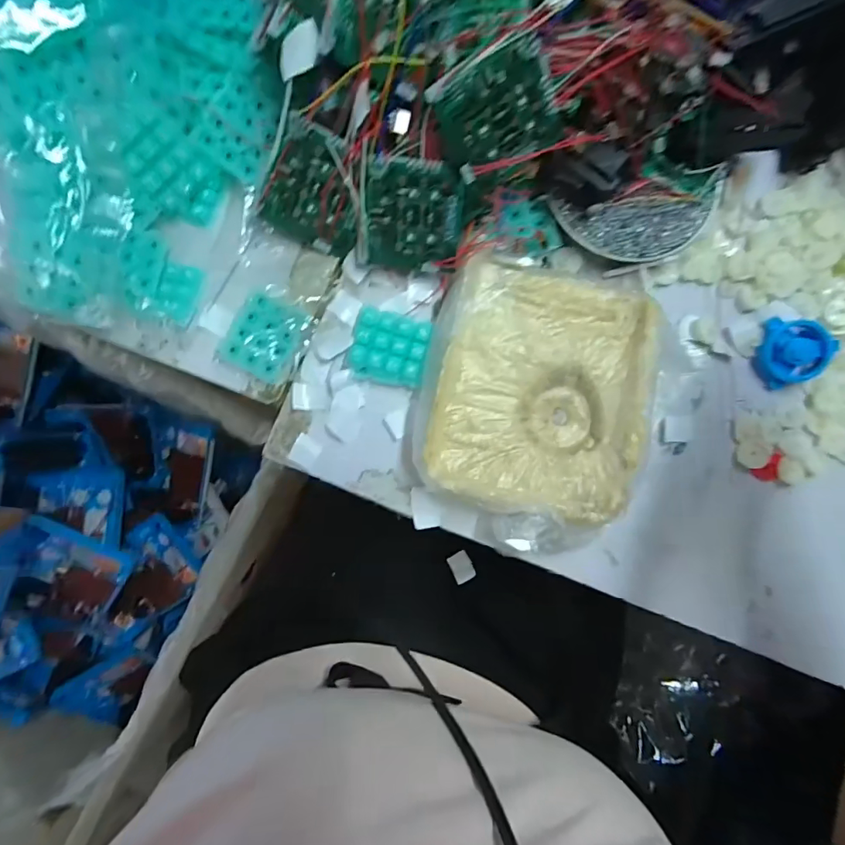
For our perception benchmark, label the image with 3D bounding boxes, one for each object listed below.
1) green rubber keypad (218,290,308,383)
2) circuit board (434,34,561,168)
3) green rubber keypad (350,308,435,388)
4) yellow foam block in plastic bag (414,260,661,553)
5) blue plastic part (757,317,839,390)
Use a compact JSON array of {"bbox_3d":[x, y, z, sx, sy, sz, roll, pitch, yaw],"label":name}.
[{"bbox_3d":[-0.115,-0.063,0.346,0.049,0.012,0.057,20,86,-1],"label":"green rubber keypad"},{"bbox_3d":[0.049,-0.198,0.299,0.075,0.059,0.007,-24,44,1],"label":"circuit board"},{"bbox_3d":[-0.024,-0.056,0.353,0.055,0.015,0.050,12,86,-1],"label":"green rubber keypad"},{"bbox_3d":[0.094,-0.012,0.350,0.185,0.040,0.205,6,86,-2],"label":"yellow foam block in plastic bag"},{"bbox_3d":[0.293,-0.054,0.369,0.048,0.017,0.051,6,86,-2],"label":"blue plastic part"}]

